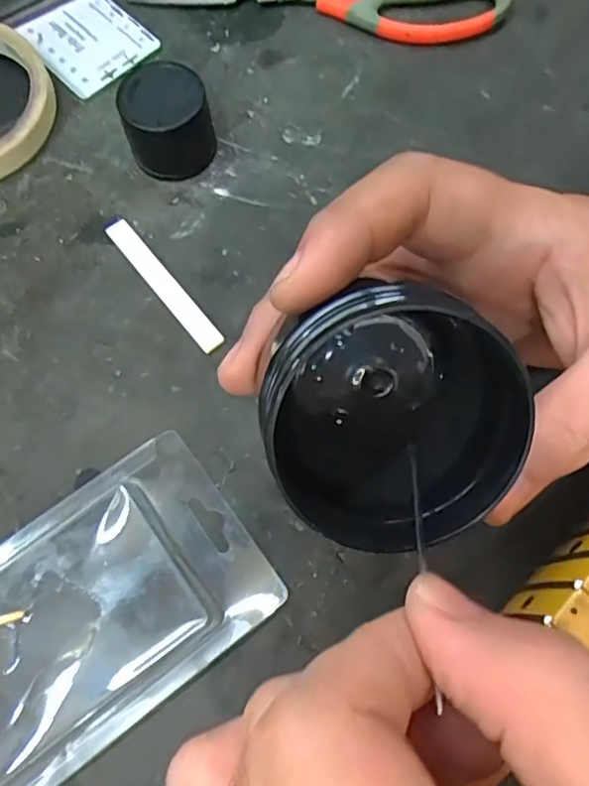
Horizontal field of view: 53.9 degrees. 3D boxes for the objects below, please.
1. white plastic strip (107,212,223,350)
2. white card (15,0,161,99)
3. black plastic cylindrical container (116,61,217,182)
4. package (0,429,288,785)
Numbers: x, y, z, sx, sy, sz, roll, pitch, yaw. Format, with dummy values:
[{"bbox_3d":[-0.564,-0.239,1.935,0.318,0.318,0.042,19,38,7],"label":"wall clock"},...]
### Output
[{"bbox_3d":[-0.061,-0.051,0.267,0.011,0.004,0.082,-38,75,-11],"label":"white plastic strip"},{"bbox_3d":[-0.114,-0.194,0.315,0.053,0.004,0.063,-42,76,-12],"label":"white card"},{"bbox_3d":[-0.060,-0.129,0.277,0.040,0.034,0.037,0,72,1],"label":"black plastic cylindrical container"},{"bbox_3d":[-0.080,0.085,0.216,0.136,0.018,0.085,-36,75,-10],"label":"package"}]

